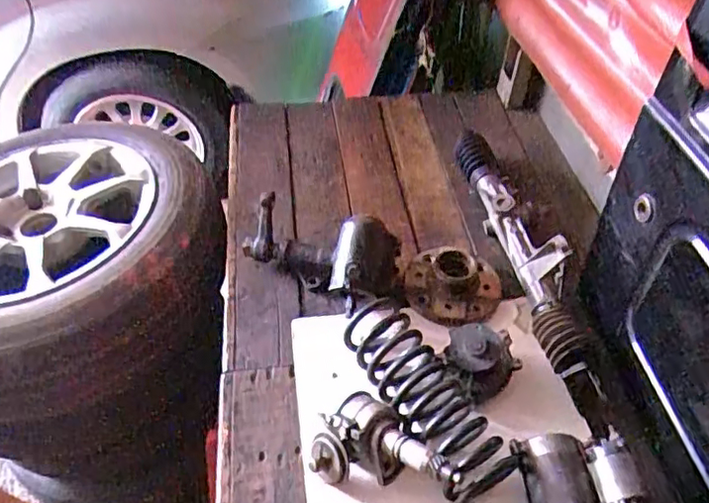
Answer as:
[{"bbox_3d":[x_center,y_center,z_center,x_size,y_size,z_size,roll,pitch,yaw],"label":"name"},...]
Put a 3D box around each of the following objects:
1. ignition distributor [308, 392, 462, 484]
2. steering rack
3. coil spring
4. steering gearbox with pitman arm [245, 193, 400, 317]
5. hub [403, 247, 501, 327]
[{"bbox_3d":[0.032,0.218,0.683,0.158,0.089,0.096,10,47,4],"label":"ignition distributor"},{"bbox_3d":[0.260,-0.005,0.906,0.062,0.073,0.538,-4,48,-9],"label":"steering rack"},{"bbox_3d":[0.083,0.169,0.733,0.093,0.087,0.267,-19,52,-21],"label":"coil spring"},{"bbox_3d":[-0.046,0.000,0.878,0.241,0.110,0.115,16,46,28],"label":"steering gearbox with pitman arm"},{"bbox_3d":[0.144,0.044,0.878,0.142,0.062,0.131,19,49,12],"label":"hub"}]

